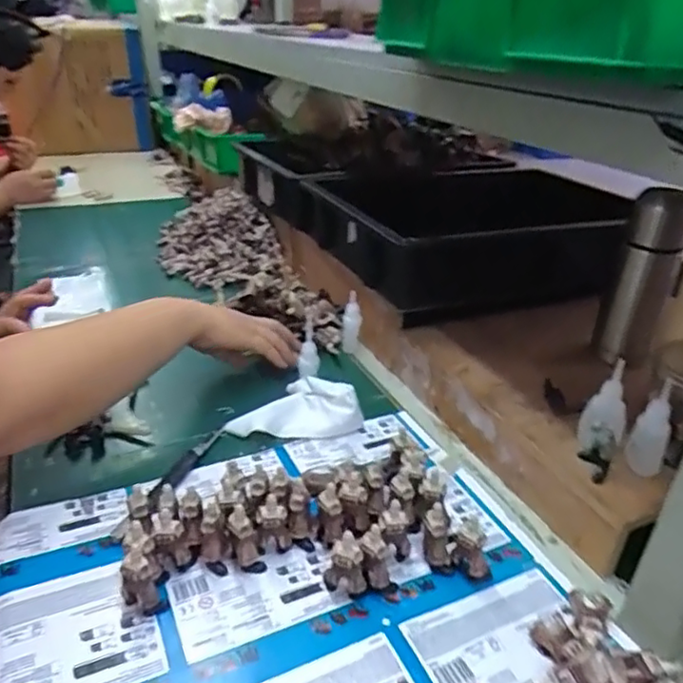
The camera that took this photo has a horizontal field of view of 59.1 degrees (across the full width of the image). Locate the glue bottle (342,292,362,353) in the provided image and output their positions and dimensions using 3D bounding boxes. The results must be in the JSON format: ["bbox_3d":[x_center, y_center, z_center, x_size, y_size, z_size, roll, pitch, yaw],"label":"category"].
[{"bbox_3d":[0.014,-0.026,0.808,0.024,0.087,0.018,0,29,-3],"label":"glue bottle"}]

